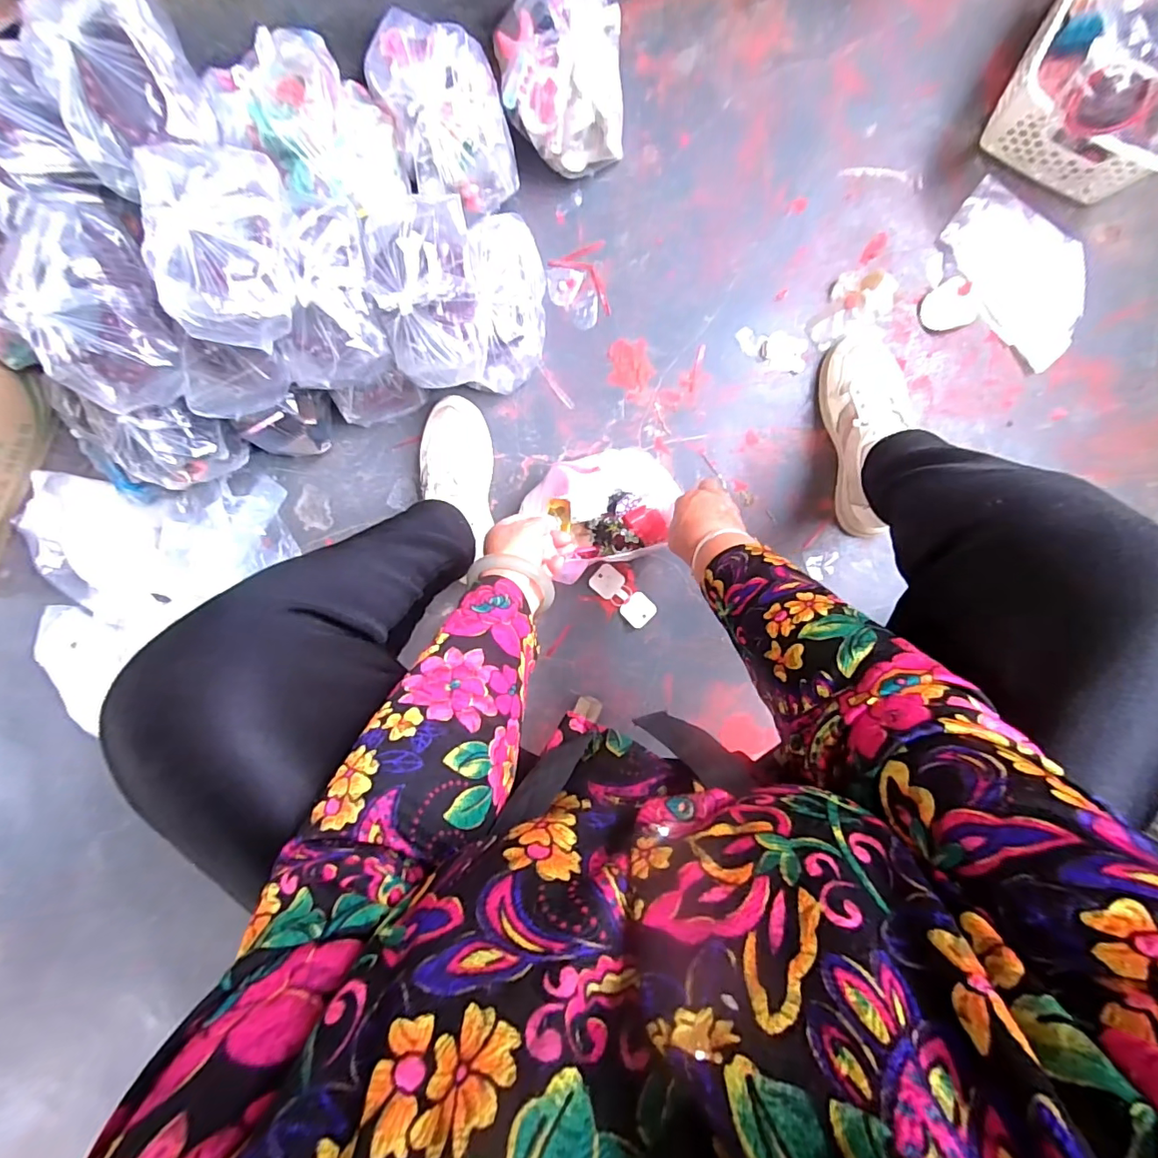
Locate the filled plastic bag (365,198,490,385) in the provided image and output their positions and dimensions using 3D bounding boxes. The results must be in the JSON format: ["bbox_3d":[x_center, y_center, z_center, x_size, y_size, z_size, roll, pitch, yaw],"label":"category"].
[{"bbox_3d":[-0.165,-0.305,0.545,0.112,0.091,0.171,-7,97,8],"label":"filled plastic bag"}]

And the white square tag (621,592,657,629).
[{"bbox_3d":[0.082,0.041,0.702,0.039,0.009,0.042,42,97,-2],"label":"white square tag"}]

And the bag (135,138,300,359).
[{"bbox_3d":[-0.328,-0.307,0.475,0.104,0.078,0.175,-5,97,8],"label":"bag"}]

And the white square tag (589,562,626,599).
[{"bbox_3d":[0.038,0.003,0.699,0.040,0.005,0.041,39,97,-2],"label":"white square tag"}]

